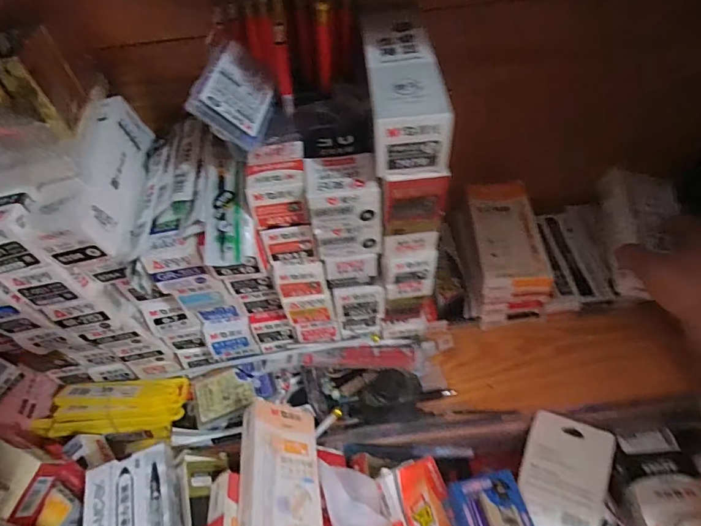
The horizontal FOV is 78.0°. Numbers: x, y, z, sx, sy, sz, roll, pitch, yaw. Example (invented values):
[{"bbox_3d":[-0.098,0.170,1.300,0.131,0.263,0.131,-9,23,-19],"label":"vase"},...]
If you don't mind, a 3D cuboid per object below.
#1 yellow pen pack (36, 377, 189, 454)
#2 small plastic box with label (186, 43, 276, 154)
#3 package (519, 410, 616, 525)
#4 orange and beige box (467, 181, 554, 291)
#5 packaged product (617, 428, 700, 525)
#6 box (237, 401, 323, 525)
[{"bbox_3d":[-0.256,0.156,0.463,0.164,0.041,0.065,-4,48,3],"label":"yellow pen pack"},{"bbox_3d":[-0.086,-0.133,0.336,0.010,0.056,0.088,-27,42,43],"label":"small plastic box with label"},{"bbox_3d":[0.216,0.217,0.438,0.080,0.004,0.113,17,76,12],"label":"package"},{"bbox_3d":[0.178,-0.037,0.498,0.069,0.022,0.147,-2,48,4],"label":"orange and beige box"},{"bbox_3d":[0.316,0.221,0.433,0.062,0.019,0.107,3,48,8],"label":"packaged product"},{"bbox_3d":[-0.060,0.195,0.374,0.067,0.024,0.153,23,34,-27],"label":"box"}]

